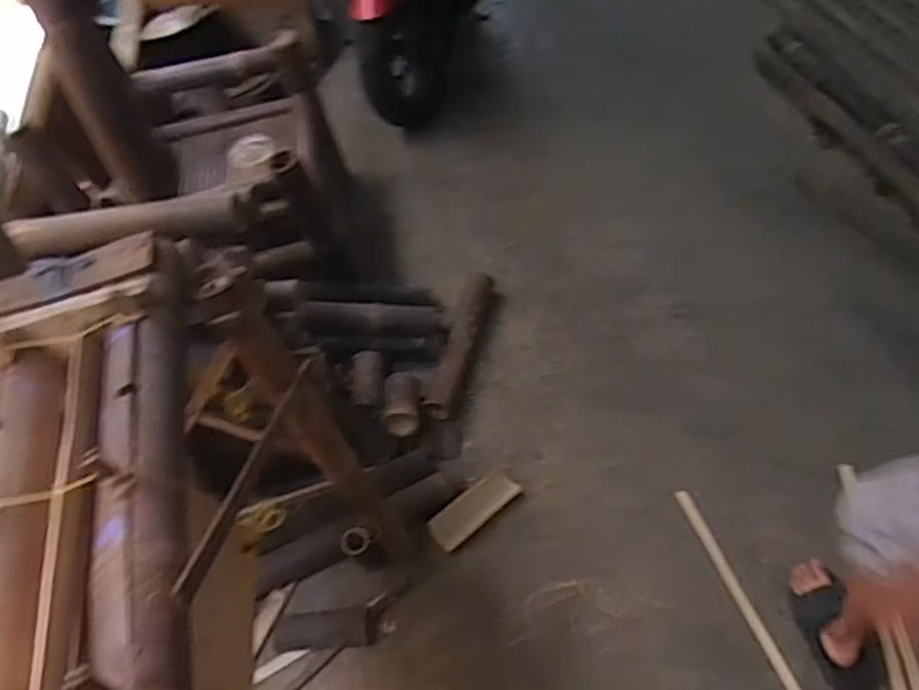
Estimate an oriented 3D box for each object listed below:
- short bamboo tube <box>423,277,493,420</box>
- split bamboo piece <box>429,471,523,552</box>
[{"bbox_3d":[-0.001,-0.011,1.870,0.079,0.060,0.444,9,52,14],"label":"short bamboo tube"},{"bbox_3d":[0.032,0.352,1.615,0.215,0.043,0.077,-36,56,-21],"label":"split bamboo piece"}]

